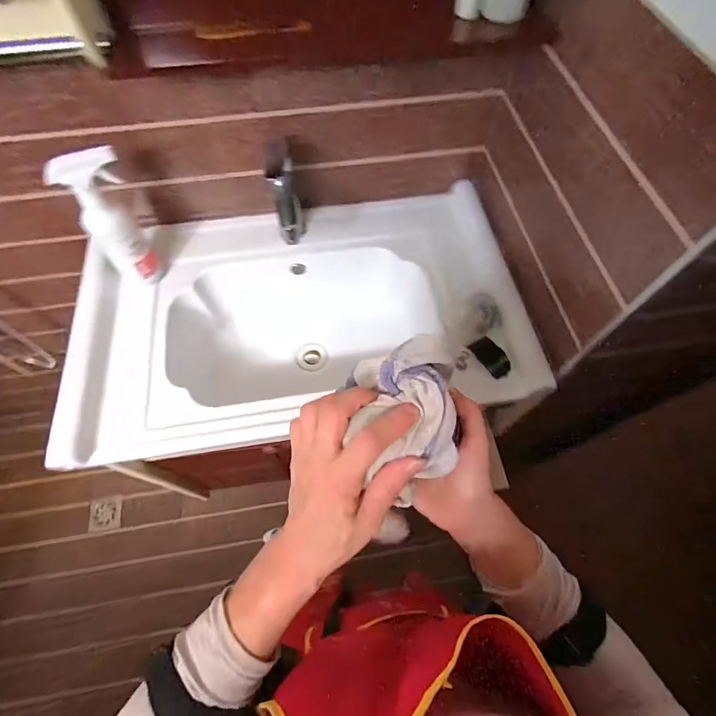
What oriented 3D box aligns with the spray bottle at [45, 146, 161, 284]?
[{"bbox_3d":[-0.375,-0.207,0.605,0.050,0.233,0.083,29,67,13],"label":"spray bottle"}]

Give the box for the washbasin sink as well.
[{"bbox_3d":[-0.099,-0.064,0.732,0.738,0.177,0.441,-9,64,-4],"label":"washbasin sink"}]

